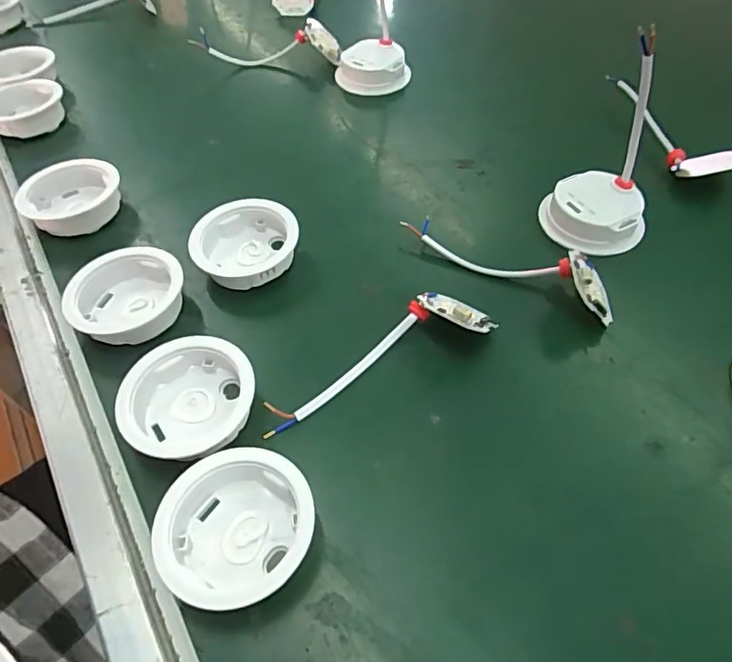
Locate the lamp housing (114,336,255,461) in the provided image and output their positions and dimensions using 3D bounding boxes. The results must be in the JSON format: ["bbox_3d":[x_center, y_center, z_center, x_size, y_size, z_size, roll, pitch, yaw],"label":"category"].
[{"bbox_3d":[-0.099,0.039,0.305,0.065,0.025,0.070,-2,52,3],"label":"lamp housing"}]

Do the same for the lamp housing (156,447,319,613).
[{"bbox_3d":[-0.060,0.094,0.261,0.069,0.026,0.071,-2,52,3],"label":"lamp housing"}]

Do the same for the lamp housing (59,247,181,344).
[{"bbox_3d":[-0.152,-0.020,0.354,0.068,0.027,0.065,-2,52,3],"label":"lamp housing"}]

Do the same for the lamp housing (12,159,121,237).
[{"bbox_3d":[-0.224,-0.101,0.421,0.070,0.029,0.056,-35,57,-21],"label":"lamp housing"}]

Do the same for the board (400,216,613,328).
[{"bbox_3d":[0.091,-0.046,0.368,0.149,0.036,0.033,19,55,33],"label":"board"}]

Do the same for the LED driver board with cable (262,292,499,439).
[{"bbox_3d":[0.004,0.010,0.323,0.145,0.028,0.042,-21,54,-12],"label":"LED driver board with cable"}]

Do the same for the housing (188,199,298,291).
[{"bbox_3d":[-0.083,-0.057,0.384,0.071,0.031,0.066,-2,52,3],"label":"housing"}]

